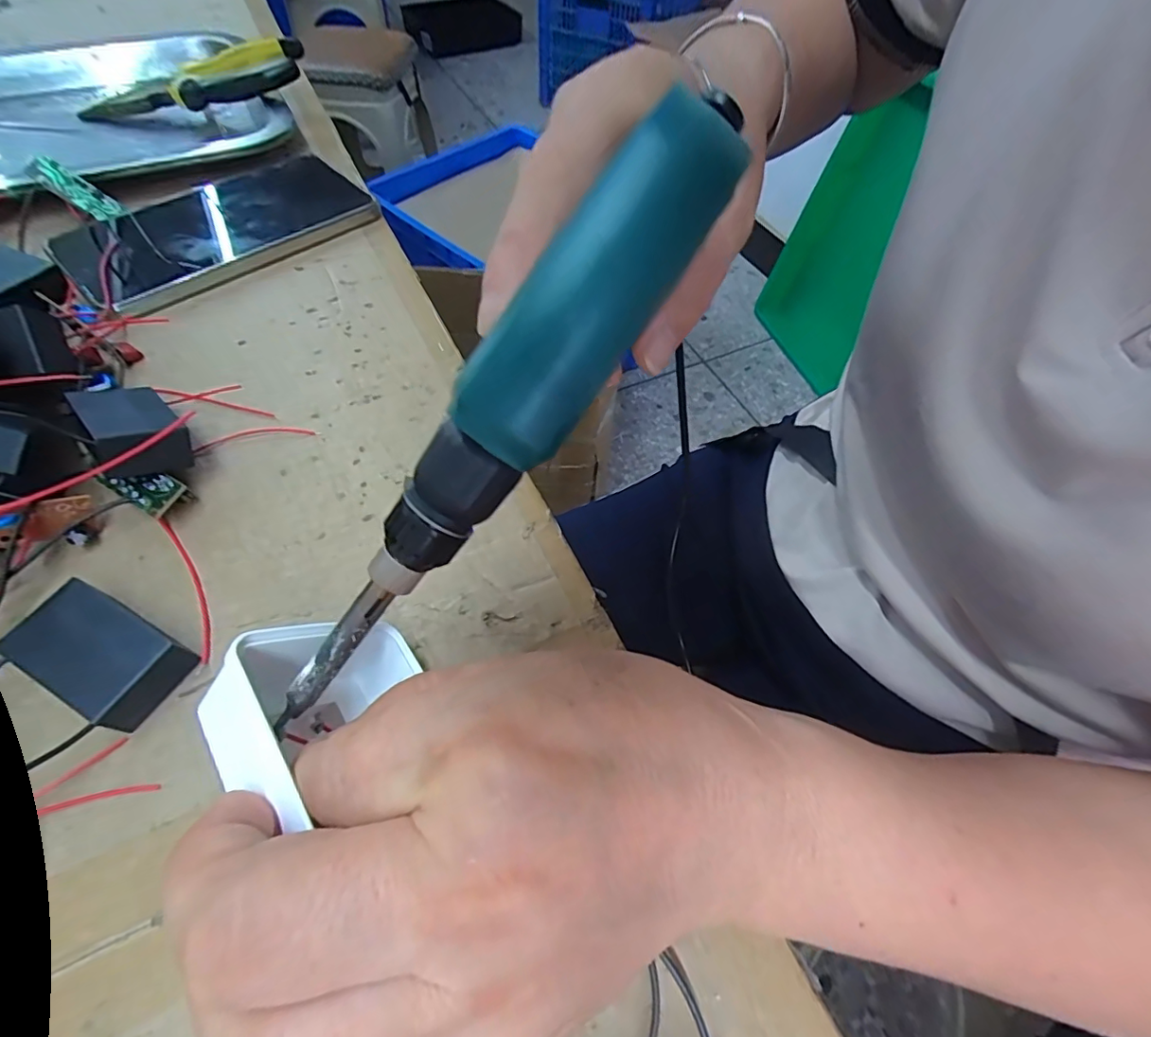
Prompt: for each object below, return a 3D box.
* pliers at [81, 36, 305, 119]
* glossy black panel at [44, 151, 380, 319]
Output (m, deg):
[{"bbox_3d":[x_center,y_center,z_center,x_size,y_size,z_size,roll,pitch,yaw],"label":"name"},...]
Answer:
[{"bbox_3d":[-0.270,-0.308,0.374,0.157,0.019,0.044,-17,59,-1],"label":"pliers"},{"bbox_3d":[-0.205,-0.173,0.309,0.081,0.016,0.160,41,63,20],"label":"glossy black panel"}]

